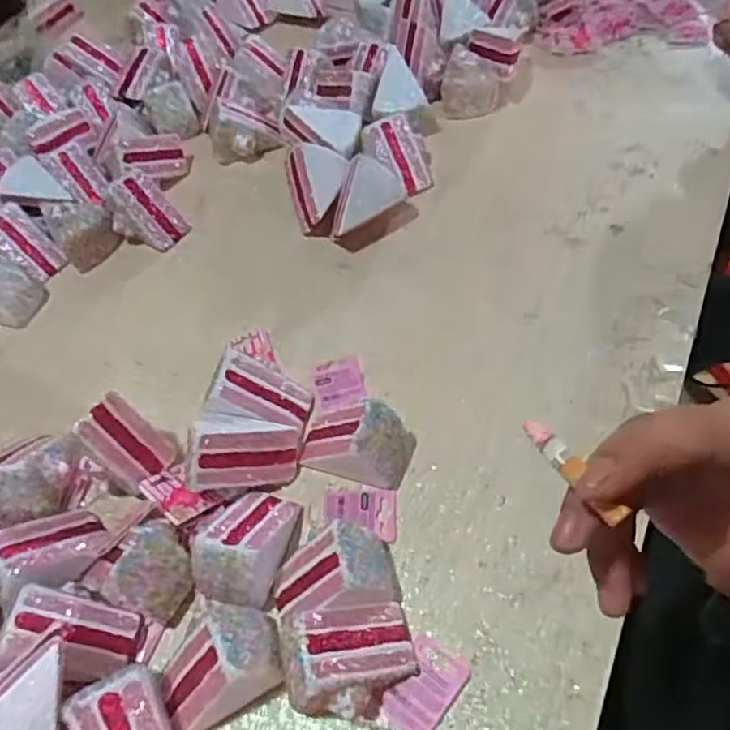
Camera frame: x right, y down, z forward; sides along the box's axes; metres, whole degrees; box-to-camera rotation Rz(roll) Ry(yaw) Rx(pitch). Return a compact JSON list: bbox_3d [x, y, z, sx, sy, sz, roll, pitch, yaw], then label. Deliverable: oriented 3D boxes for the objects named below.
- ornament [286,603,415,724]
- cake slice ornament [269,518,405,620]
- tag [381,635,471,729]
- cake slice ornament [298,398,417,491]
[{"bbox_3d":[-0.010,0.198,0.439,0.082,0.061,0.074,-7,54,6],"label":"ornament"},{"bbox_3d":[-0.027,0.153,0.476,0.094,0.063,0.061,-16,54,-1],"label":"cake slice ornament"},{"bbox_3d":[0.042,0.226,0.448,0.042,0.006,0.062,26,64,25],"label":"tag"},{"bbox_3d":[-0.012,0.062,0.538,0.093,0.065,0.056,10,58,18],"label":"cake slice ornament"}]

